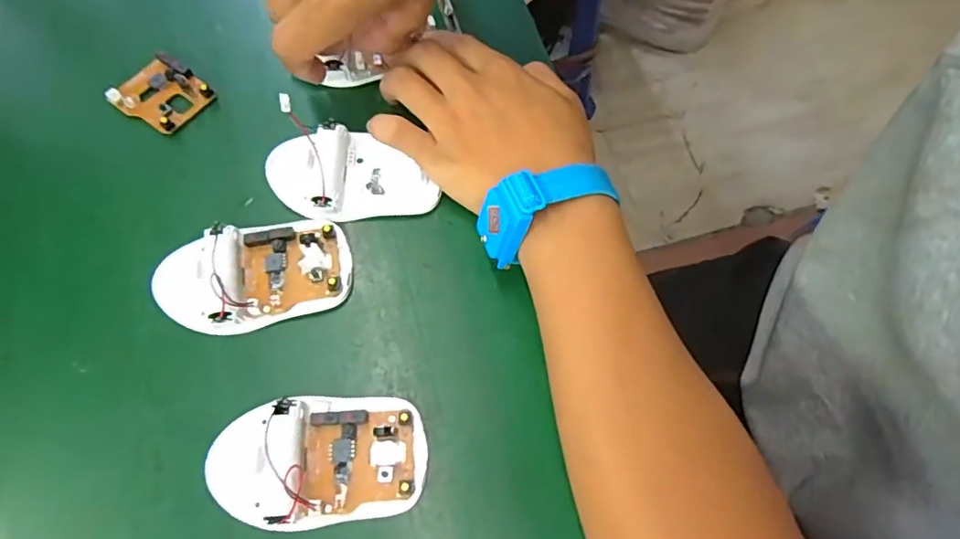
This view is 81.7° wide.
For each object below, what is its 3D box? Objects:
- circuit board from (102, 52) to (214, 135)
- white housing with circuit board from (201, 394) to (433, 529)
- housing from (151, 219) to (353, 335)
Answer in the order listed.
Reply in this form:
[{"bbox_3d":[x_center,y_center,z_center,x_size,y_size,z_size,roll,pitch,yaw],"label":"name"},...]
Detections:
[{"bbox_3d":[-0.194,-0.109,0.340,0.050,0.011,0.044,31,70,11],"label":"circuit board"},{"bbox_3d":[-0.074,0.087,0.256,0.095,0.021,0.056,1,67,-1],"label":"white housing with circuit board"},{"bbox_3d":[-0.119,0.001,0.292,0.096,0.018,0.056,-15,68,-8],"label":"housing"}]

